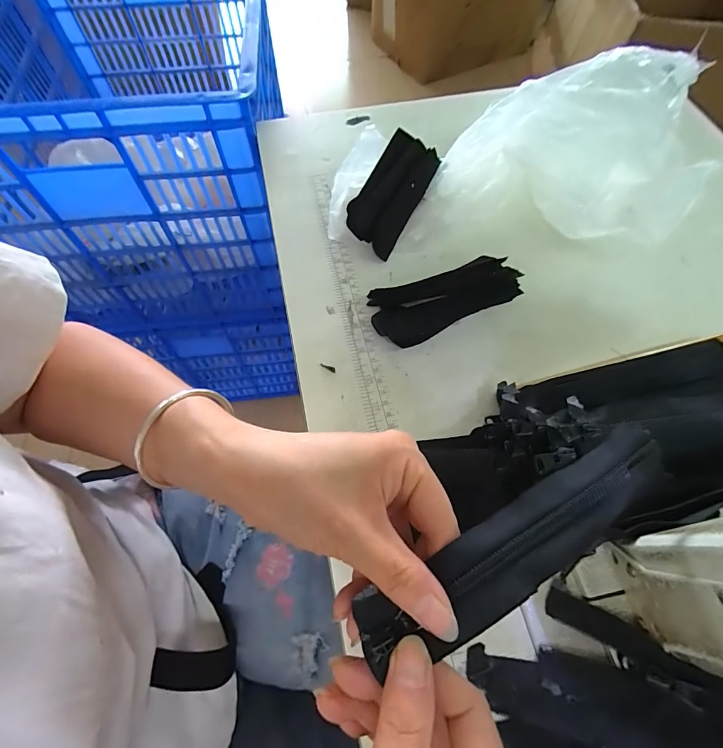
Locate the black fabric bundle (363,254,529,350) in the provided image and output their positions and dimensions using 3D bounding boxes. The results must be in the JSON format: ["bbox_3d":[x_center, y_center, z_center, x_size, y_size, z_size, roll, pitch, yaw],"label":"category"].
[{"bbox_3d":[0.070,-0.067,0.346,0.127,0.029,0.056,-21,66,-10],"label":"black fabric bundle"}]

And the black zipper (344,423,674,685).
[{"bbox_3d":[0.072,0.077,0.179,0.162,0.013,0.034,-33,66,-6],"label":"black zipper"}]

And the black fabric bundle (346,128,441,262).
[{"bbox_3d":[0.032,-0.181,0.389,0.054,0.020,0.130,30,77,-7],"label":"black fabric bundle"}]

